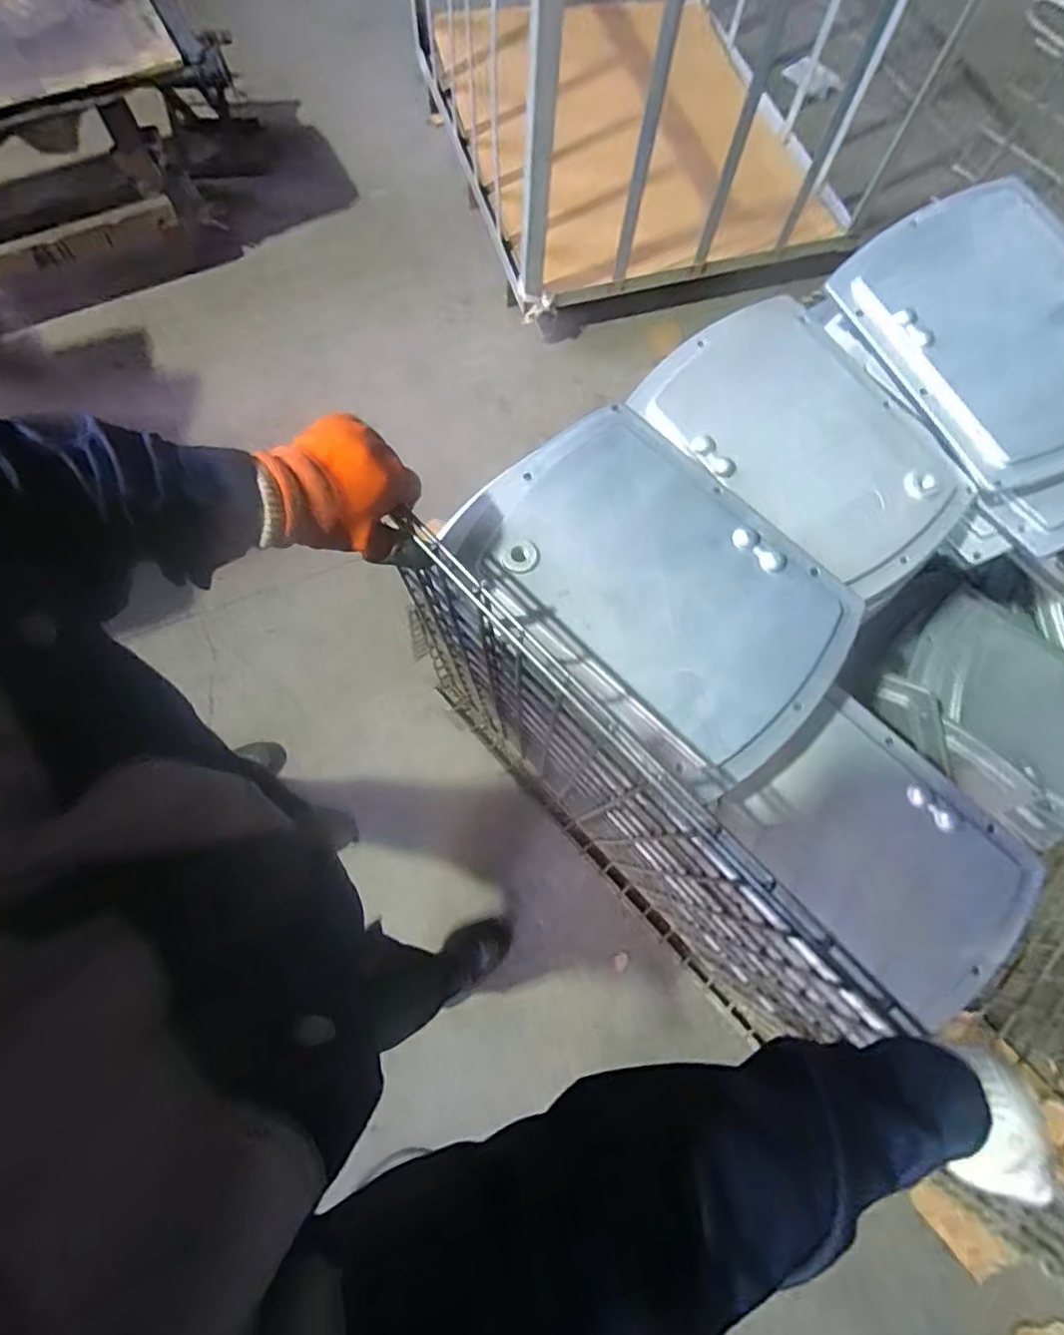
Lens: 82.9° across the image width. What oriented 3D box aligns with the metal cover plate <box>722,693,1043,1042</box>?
[{"bbox_3d":[0.374,0.190,0.638,0.216,0.042,0.277,-42,77,-12],"label":"metal cover plate"}]

